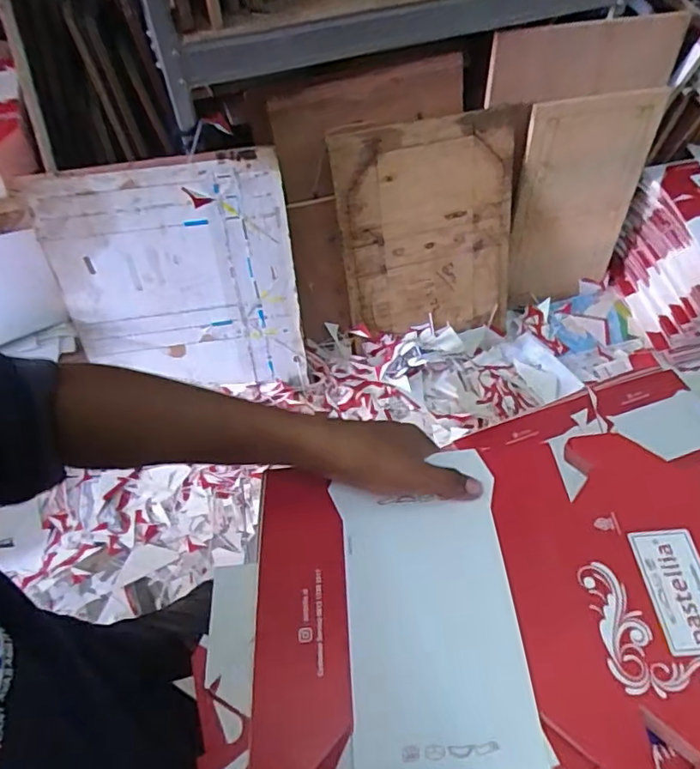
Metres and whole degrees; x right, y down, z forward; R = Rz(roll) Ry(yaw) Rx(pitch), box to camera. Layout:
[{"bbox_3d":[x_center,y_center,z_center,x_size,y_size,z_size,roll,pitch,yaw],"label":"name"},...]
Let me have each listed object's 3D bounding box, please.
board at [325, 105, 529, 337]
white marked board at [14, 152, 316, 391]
[{"bbox_3d":[0.190,-0.336,1.293,0.408,0.496,0.023,-11,35,-3],"label":"board"},{"bbox_3d":[-0.354,-0.196,1.192,0.472,0.510,0.025,-8,35,-2],"label":"white marked board"}]

